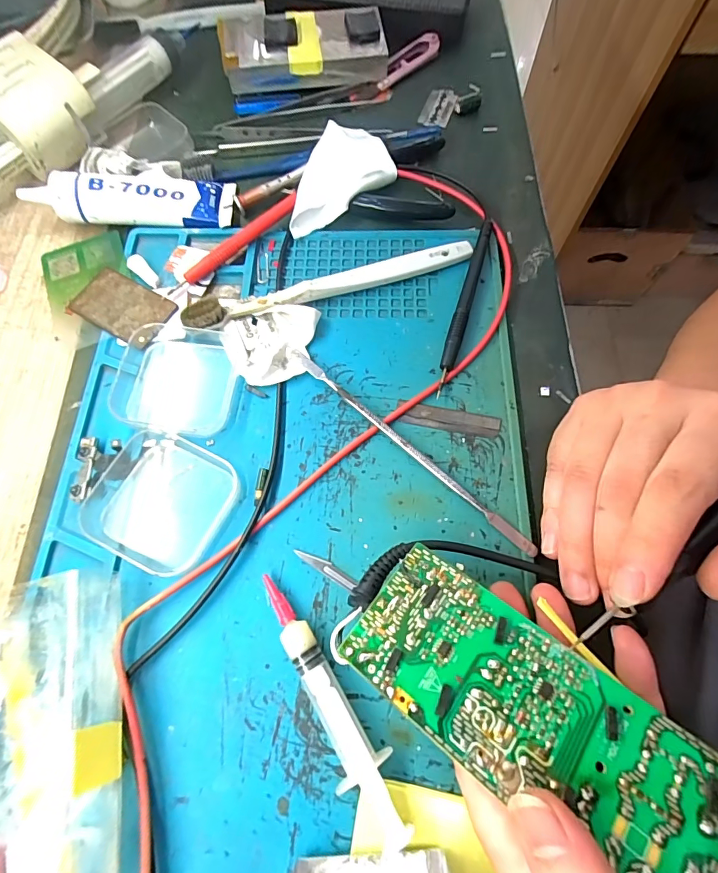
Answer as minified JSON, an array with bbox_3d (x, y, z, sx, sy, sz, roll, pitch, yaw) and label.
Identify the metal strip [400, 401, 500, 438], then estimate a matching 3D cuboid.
[{"bbox_3d":[0.050,-0.010,0.240,0.057,0.004,0.013,11,70,6],"label":"metal strip"}]

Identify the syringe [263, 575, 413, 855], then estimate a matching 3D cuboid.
[{"bbox_3d":[-0.014,0.116,0.188,0.021,0.015,0.114,-36,72,-11],"label":"syringe"}]

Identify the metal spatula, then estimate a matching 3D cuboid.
[{"bbox_3d":[0.025,0.004,0.232,0.166,0.010,0.008,40,75,15],"label":"metal spatula"}]

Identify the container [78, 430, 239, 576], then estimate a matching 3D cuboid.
[{"bbox_3d":[-0.104,0.033,0.225,0.064,0.012,0.065,24,72,10],"label":"container"}]

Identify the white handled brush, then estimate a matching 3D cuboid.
[{"bbox_3d":[-0.017,-0.097,0.265,0.179,0.018,0.020,-18,69,-5],"label":"white handled brush"}]

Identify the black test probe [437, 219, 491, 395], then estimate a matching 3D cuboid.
[{"bbox_3d":[0.065,-0.082,0.262,0.009,0.011,0.124,16,70,8],"label":"black test probe"}]

